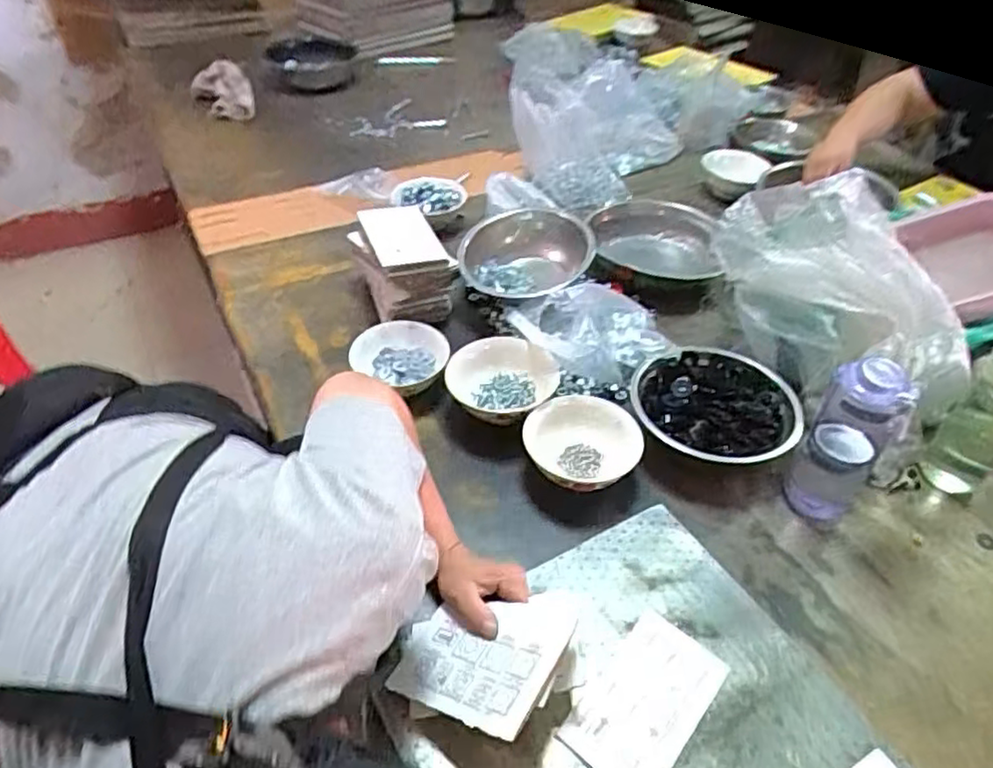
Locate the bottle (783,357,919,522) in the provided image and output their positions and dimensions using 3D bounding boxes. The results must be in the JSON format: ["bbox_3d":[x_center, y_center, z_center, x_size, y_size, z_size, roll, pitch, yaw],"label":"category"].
[{"bbox_3d":[0.391,0.065,0.771,0.082,0.215,0.059,23,46,22],"label":"bottle"}]

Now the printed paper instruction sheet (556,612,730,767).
[{"bbox_3d":[0.140,0.299,0.649,0.098,0.011,0.161,32,50,30],"label":"printed paper instruction sheet"}]

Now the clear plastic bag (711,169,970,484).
[{"bbox_3d":[0.448,-0.095,0.911,0.157,0.264,0.351,-26,49,-27],"label":"clear plastic bag"}]

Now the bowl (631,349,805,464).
[{"bbox_3d":[0.288,0.035,0.903,0.214,0.056,0.206,1,42,-1],"label":"bowl"}]

